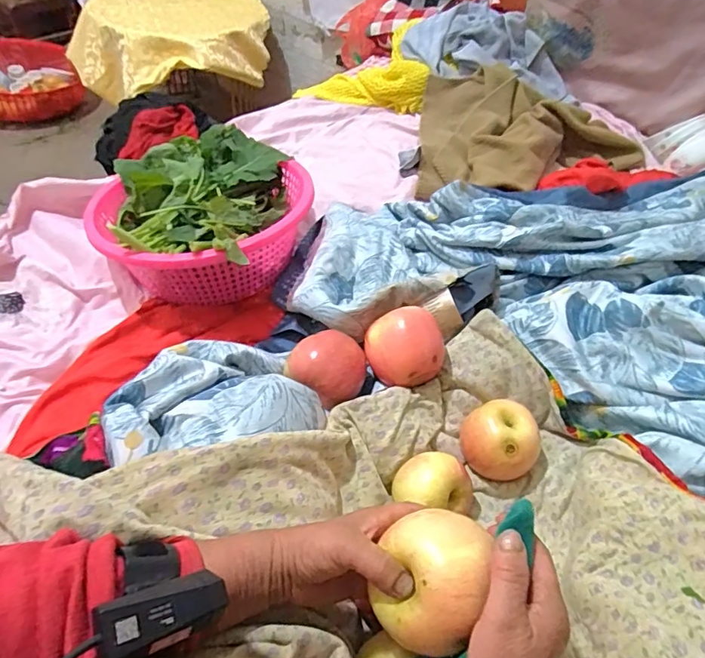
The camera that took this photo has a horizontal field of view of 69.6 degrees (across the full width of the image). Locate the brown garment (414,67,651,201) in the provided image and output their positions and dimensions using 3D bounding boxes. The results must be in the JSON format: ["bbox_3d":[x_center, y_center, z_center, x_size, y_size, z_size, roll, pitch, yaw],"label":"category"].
[{"bbox_3d":[0.346,-0.431,1.074,0.508,0.093,0.351,-6,48,-11],"label":"brown garment"}]

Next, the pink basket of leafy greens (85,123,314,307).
[{"bbox_3d":[-0.213,-0.152,0.745,0.302,0.141,0.325,-14,50,-17],"label":"pink basket of leafy greens"}]

